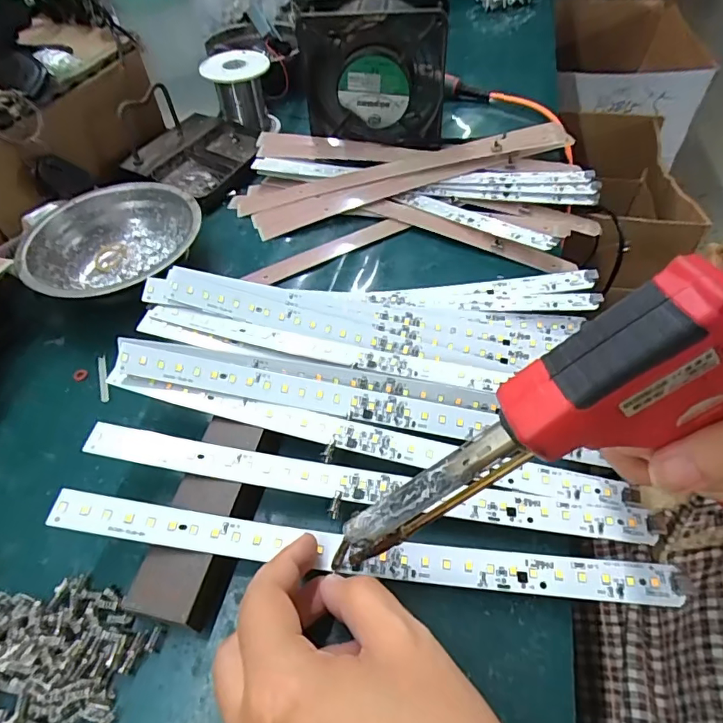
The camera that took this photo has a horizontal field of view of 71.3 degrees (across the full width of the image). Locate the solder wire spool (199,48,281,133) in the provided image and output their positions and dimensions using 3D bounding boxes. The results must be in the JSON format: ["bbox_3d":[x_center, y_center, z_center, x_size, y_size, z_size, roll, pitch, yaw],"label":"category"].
[{"bbox_3d":[-0.115,-0.267,0.492,0.052,0.054,0.054,20,56,18],"label":"solder wire spool"}]

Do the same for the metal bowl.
[{"bbox_3d":[-0.181,-0.085,0.377,0.124,0.034,0.120,-2,52,2],"label":"metal bowl"}]

